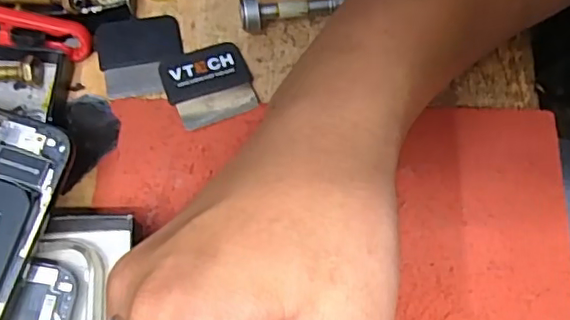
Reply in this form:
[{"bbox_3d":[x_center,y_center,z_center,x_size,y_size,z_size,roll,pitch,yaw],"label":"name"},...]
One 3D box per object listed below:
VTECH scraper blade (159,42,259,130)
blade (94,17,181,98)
[{"bbox_3d":[-0.036,-0.037,0.272,0.039,0.005,0.041,-21,71,-6],"label":"VTECH scraper blade"},{"bbox_3d":[-0.070,-0.051,0.280,0.039,0.005,0.041,-14,70,-3],"label":"blade"}]

